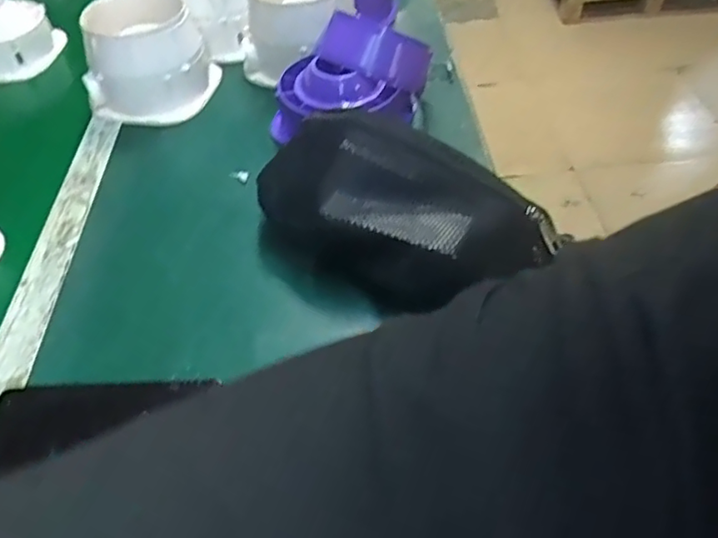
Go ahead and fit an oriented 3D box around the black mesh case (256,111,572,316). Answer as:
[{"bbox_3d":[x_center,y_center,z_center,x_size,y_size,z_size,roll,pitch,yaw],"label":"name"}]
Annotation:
[{"bbox_3d":[0.026,-0.047,0.481,0.244,0.078,0.114,25,55,23],"label":"black mesh case"}]

